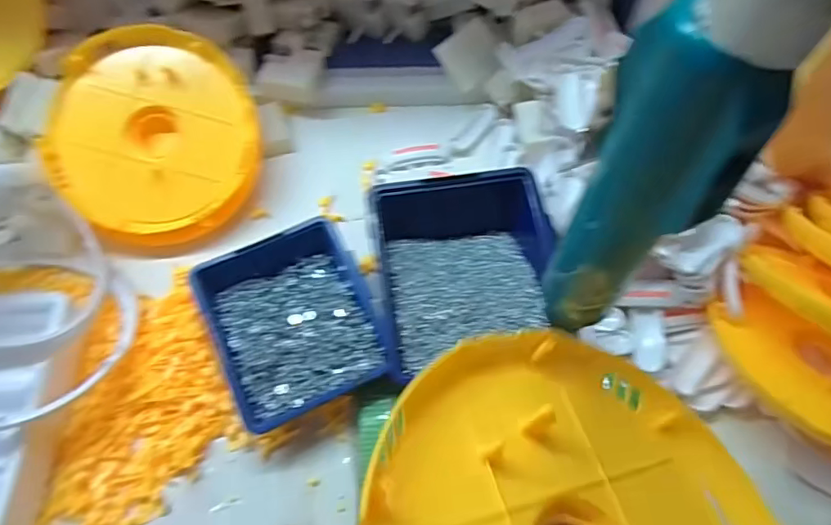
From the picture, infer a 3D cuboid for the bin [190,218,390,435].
[{"bbox_3d":[-0.095,0.046,0.426,0.116,0.048,0.138,-24,65,-13],"label":"bin"}]

